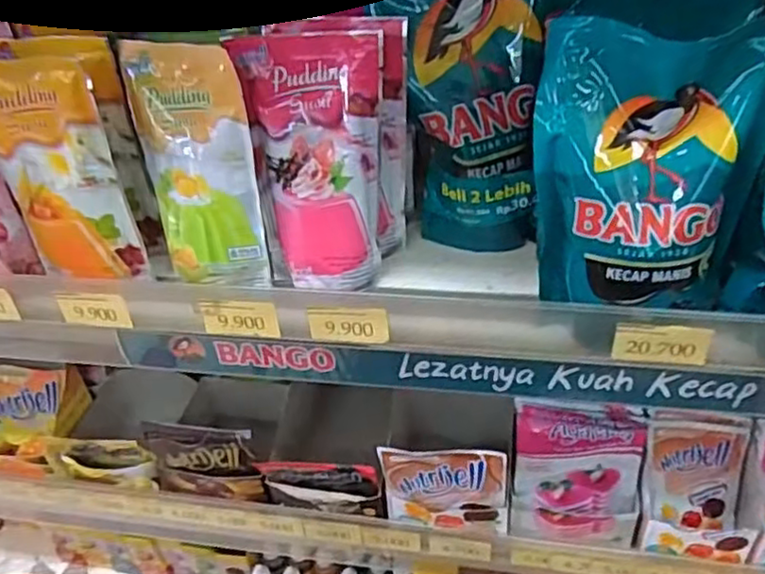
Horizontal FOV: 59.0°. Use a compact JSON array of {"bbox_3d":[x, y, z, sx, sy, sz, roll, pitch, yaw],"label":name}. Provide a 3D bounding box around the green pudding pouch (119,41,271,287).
[{"bbox_3d":[-0.127,-0.074,0.443,0.093,0.147,0.052,18,45,28],"label":"green pudding pouch"}]

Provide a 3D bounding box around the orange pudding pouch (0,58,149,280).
[{"bbox_3d":[-0.215,-0.073,0.445,0.084,0.150,0.028,10,42,21],"label":"orange pudding pouch"}]

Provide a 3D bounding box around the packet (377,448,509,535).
[{"bbox_3d":[0.050,0.162,0.538,0.097,0.083,0.019,2,40,12],"label":"packet"}]

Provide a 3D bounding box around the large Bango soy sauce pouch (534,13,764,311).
[{"bbox_3d":[0.140,-0.059,0.358,0.113,0.148,0.058,14,44,24],"label":"large Bango soy sauce pouch"}]

